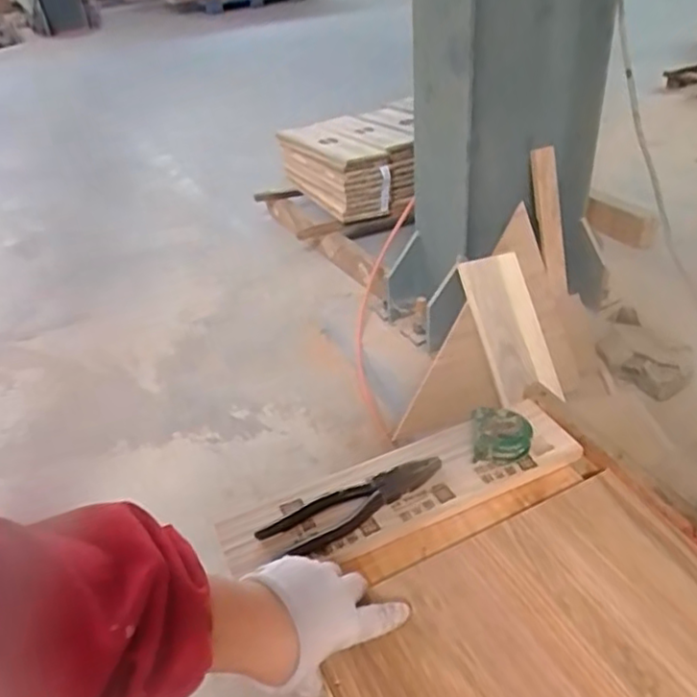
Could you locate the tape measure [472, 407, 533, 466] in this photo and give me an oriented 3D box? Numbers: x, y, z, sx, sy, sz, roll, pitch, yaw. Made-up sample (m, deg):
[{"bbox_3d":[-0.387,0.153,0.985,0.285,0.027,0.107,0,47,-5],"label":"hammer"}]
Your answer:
[{"bbox_3d":[0.155,0.086,0.659,0.057,0.032,0.049,-1,35,5],"label":"tape measure"}]

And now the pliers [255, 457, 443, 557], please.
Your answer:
[{"bbox_3d":[0.007,0.146,0.629,0.185,0.012,0.052,-25,40,-26],"label":"pliers"}]

